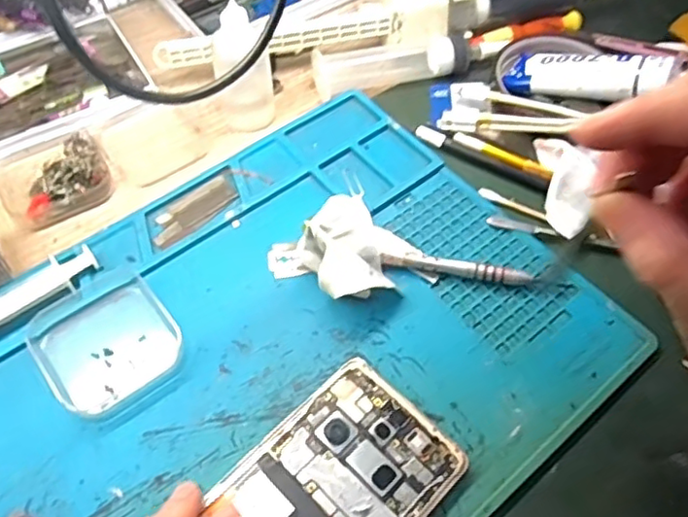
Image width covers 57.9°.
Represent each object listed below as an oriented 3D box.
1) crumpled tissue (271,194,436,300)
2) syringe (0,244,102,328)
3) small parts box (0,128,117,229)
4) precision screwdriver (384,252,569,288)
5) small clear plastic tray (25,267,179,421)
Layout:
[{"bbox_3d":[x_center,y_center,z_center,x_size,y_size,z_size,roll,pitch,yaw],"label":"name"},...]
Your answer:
[{"bbox_3d":[0.005,-0.004,0.338,0.077,0.027,0.062,36,63,20],"label":"crumpled tissue"},{"bbox_3d":[-0.171,0.024,0.322,0.091,0.015,0.017,-33,63,-21],"label":"syringe"},{"bbox_3d":[-0.178,-0.055,0.379,0.064,0.014,0.064,-26,61,-17],"label":"small parts box"},{"bbox_3d":[0.072,0.007,0.340,0.103,0.011,0.008,6,57,3],"label":"precision screwdriver"},{"bbox_3d":[-0.121,0.040,0.316,0.063,0.012,0.073,-33,63,-20],"label":"small clear plastic tray"}]

